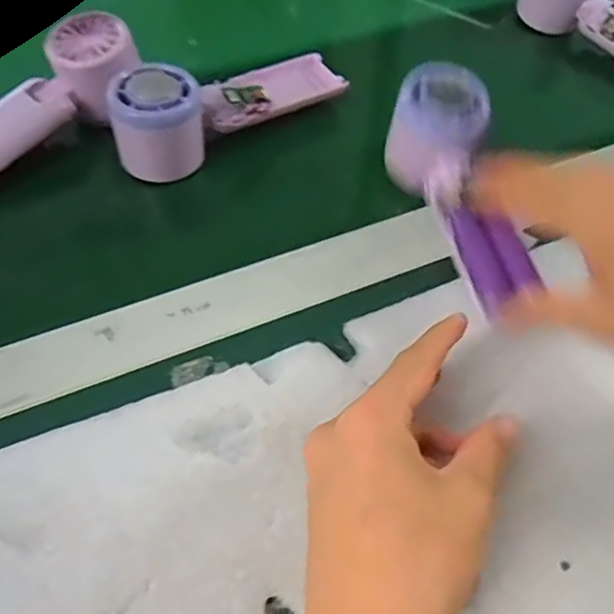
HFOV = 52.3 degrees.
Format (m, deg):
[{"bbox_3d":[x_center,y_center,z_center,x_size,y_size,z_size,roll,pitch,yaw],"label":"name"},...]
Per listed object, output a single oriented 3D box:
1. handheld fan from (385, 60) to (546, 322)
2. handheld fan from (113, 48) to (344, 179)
[{"bbox_3d":[0.093,-0.070,0.376,0.055,0.042,0.165,-12,67,-10],"label":"handheld fan"},{"bbox_3d":[-0.052,-0.144,0.423,0.163,0.053,0.055,-32,64,-20],"label":"handheld fan"}]

